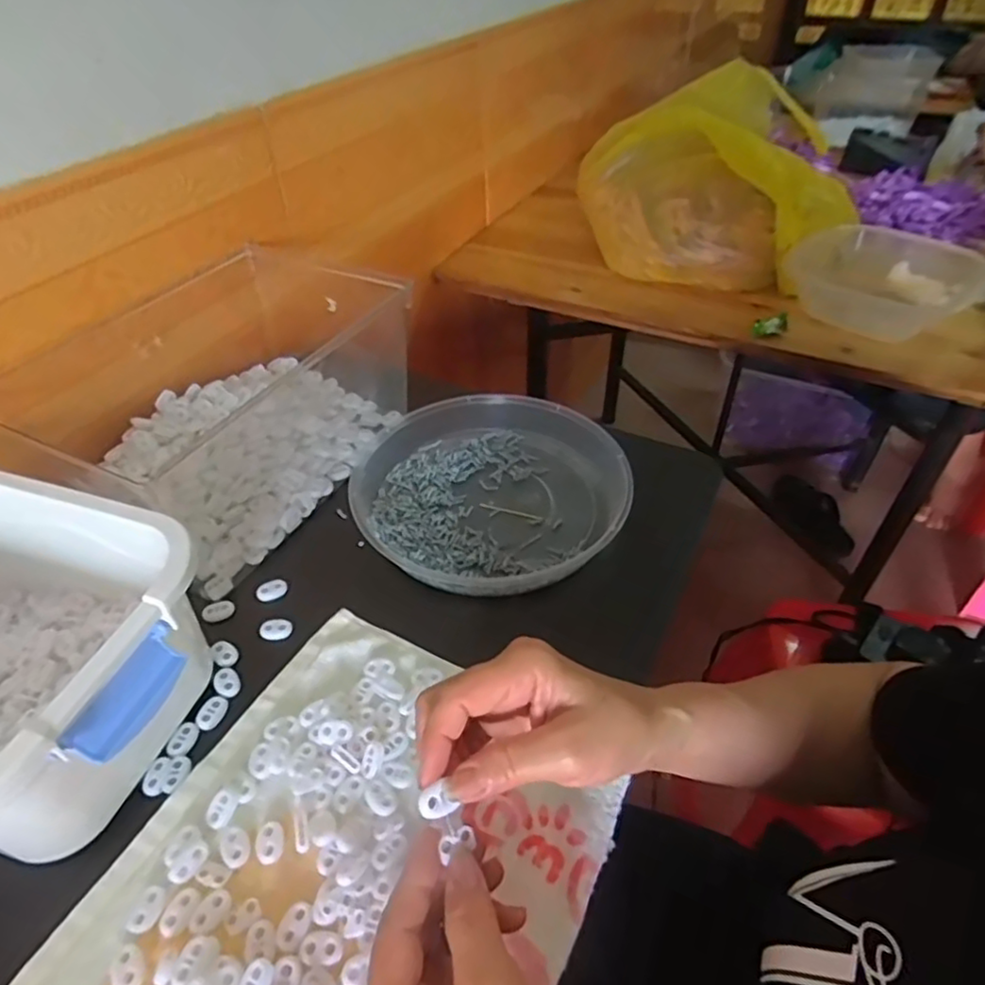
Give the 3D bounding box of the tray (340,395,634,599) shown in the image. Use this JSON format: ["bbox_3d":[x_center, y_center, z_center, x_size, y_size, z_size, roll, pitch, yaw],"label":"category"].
[{"bbox_3d":[-0.001,-0.008,0.553,0.236,0.035,0.219,-5,44,-4],"label":"tray"}]

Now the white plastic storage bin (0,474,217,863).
[{"bbox_3d":[-0.308,0.099,0.382,0.253,0.109,0.188,13,45,15],"label":"white plastic storage bin"}]

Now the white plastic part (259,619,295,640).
[{"bbox_3d":[-0.161,0.101,0.471,0.024,0.004,0.018,-4,44,-3],"label":"white plastic part"}]

